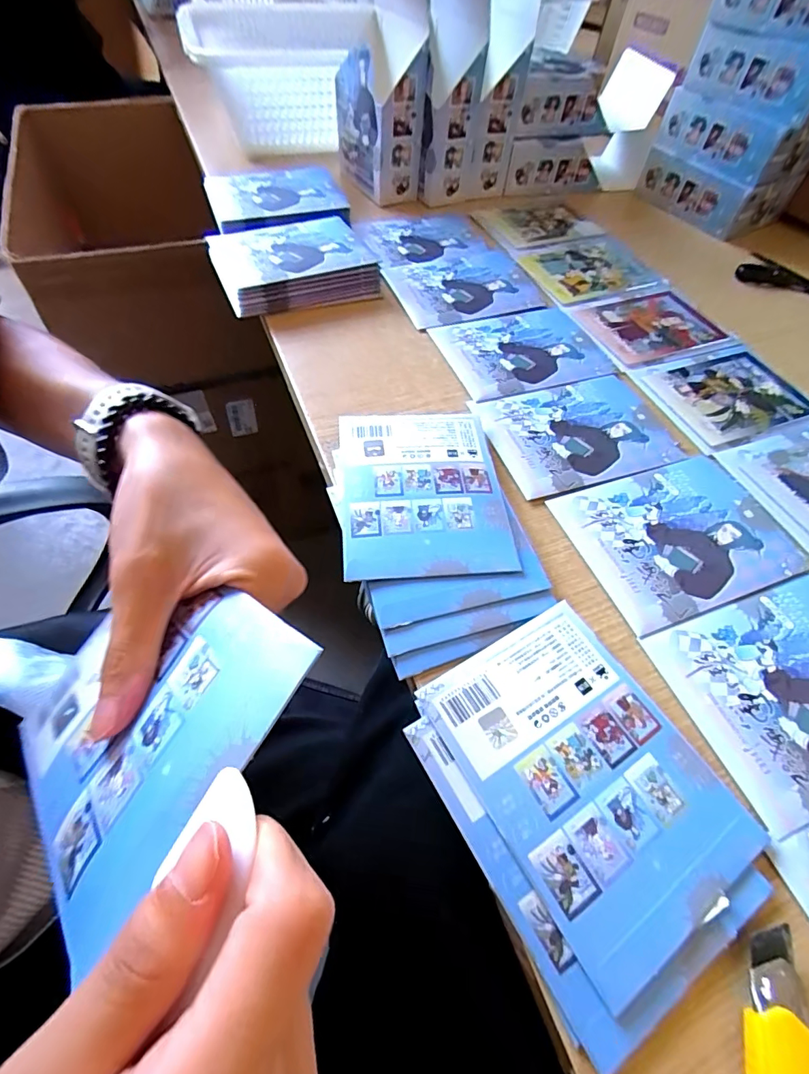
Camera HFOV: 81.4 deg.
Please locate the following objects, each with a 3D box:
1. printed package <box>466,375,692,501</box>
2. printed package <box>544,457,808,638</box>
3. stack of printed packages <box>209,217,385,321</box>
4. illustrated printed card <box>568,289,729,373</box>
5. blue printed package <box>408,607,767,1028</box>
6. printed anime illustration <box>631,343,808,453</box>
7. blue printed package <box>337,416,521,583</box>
[{"bbox_3d":[0.138,-0.086,0.374,0.141,0.006,0.102,-15,59,-13],"label":"printed package"},{"bbox_3d":[0.182,-0.002,0.319,0.133,0.007,0.106,-16,59,-14],"label":"printed package"},{"bbox_3d":[-0.111,-0.271,0.469,0.146,0.031,0.109,-16,59,-14],"label":"stack of printed packages"},{"bbox_3d":[0.238,-0.207,0.459,0.126,0.005,0.103,-19,60,-15],"label":"illustrated printed card"},{"bbox_3d":[0.088,0.112,0.233,0.107,0.009,0.142,-27,62,-19],"label":"blue printed package"},{"bbox_3d":[0.282,-0.127,0.409,0.134,0.004,0.102,-18,59,-14],"label":"printed anime illustration"},{"bbox_3d":[0.011,-0.032,0.325,0.107,0.011,0.139,-4,57,-6],"label":"blue printed package"}]

